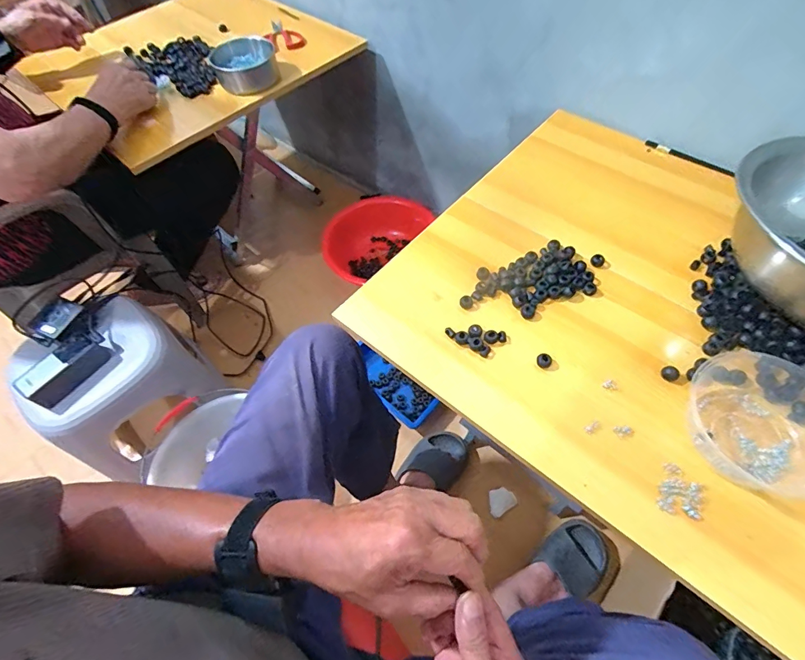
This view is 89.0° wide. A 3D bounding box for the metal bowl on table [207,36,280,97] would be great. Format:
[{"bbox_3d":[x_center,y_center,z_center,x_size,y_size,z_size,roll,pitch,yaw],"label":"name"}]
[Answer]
[{"bbox_3d":[-0.313,-0.529,0.817,0.128,0.065,0.117,-1,59,2],"label":"metal bowl on table"}]

